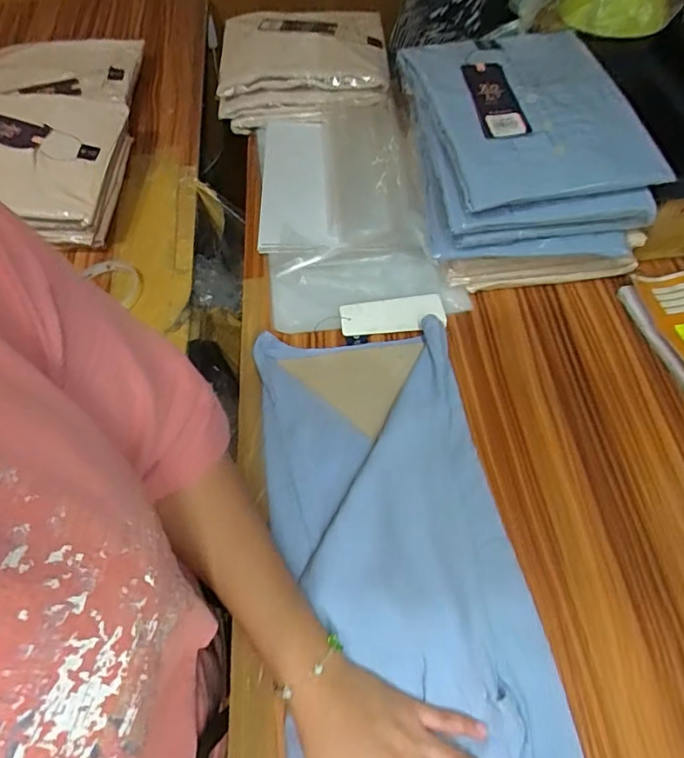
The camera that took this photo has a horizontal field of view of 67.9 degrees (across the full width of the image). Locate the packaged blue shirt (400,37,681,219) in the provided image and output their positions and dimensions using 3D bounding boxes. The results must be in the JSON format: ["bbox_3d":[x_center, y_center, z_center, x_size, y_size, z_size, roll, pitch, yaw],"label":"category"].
[{"bbox_3d":[0.189,-0.283,0.531,0.202,0.034,0.252,-12,60,-7],"label":"packaged blue shirt"}]

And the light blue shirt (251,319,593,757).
[{"bbox_3d":[0.056,0.222,0.403,0.224,0.037,0.639,-9,59,-5],"label":"light blue shirt"}]

